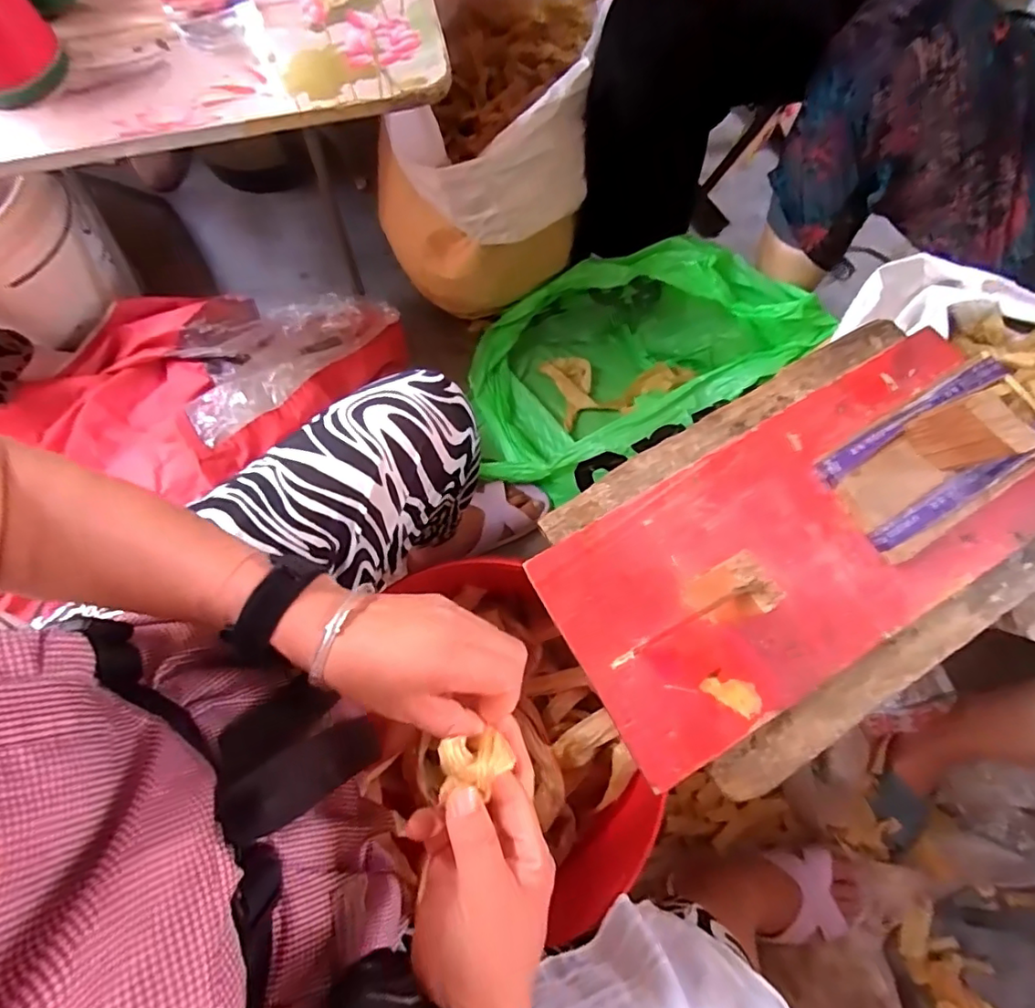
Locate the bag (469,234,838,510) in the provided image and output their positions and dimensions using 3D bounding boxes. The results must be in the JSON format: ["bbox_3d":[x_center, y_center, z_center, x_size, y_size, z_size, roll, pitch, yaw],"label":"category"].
[{"bbox_3d":[0.123,-0.236,0.832,0.434,0.230,0.303,-25,75,-5],"label":"bag"}]

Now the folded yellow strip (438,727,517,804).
[{"bbox_3d":[-0.021,0.138,0.295,0.038,0.012,0.027,-9,74,-1],"label":"folded yellow strip"}]

